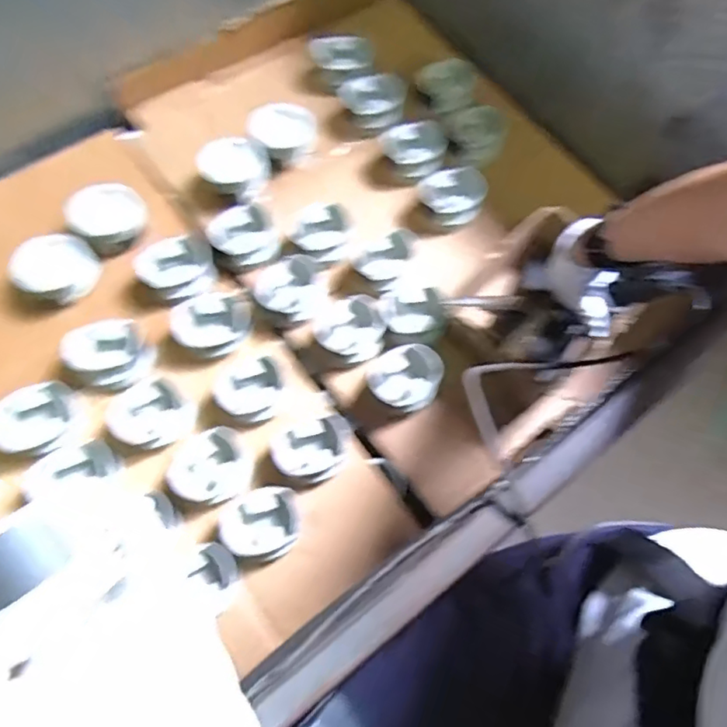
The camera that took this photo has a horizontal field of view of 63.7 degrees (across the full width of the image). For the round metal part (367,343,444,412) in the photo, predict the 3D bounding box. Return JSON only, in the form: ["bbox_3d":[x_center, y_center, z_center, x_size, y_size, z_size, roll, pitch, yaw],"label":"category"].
[{"bbox_3d":[0.050,0.017,0.700,0.085,0.039,0.073,-4,69,-4],"label":"round metal part"}]

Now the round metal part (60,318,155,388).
[{"bbox_3d":[-0.300,-0.009,0.698,0.085,0.043,0.083,1,69,-2],"label":"round metal part"}]

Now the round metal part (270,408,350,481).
[{"bbox_3d":[-0.062,0.092,0.683,0.087,0.049,0.092,1,69,-2],"label":"round metal part"}]

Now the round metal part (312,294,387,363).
[{"bbox_3d":[-0.017,-0.045,0.721,0.087,0.041,0.086,1,69,-2],"label":"round metal part"}]

